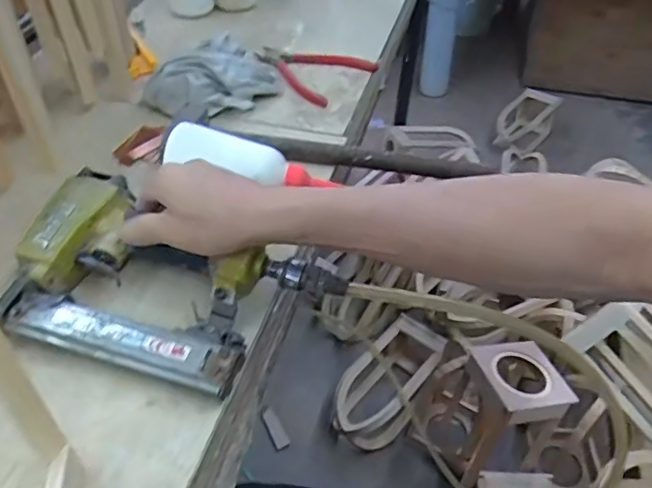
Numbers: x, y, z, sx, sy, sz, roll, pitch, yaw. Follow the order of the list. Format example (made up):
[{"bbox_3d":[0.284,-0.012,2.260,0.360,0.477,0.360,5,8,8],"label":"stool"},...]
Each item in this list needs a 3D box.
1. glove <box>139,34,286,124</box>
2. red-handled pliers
[{"bbox_3d":[-0.116,-0.188,0.642,0.091,0.049,0.151,32,52,28],"label":"glove"},{"bbox_3d":[-0.028,-0.219,0.701,0.139,0.016,0.112,27,49,25],"label":"red-handled pliers"}]

